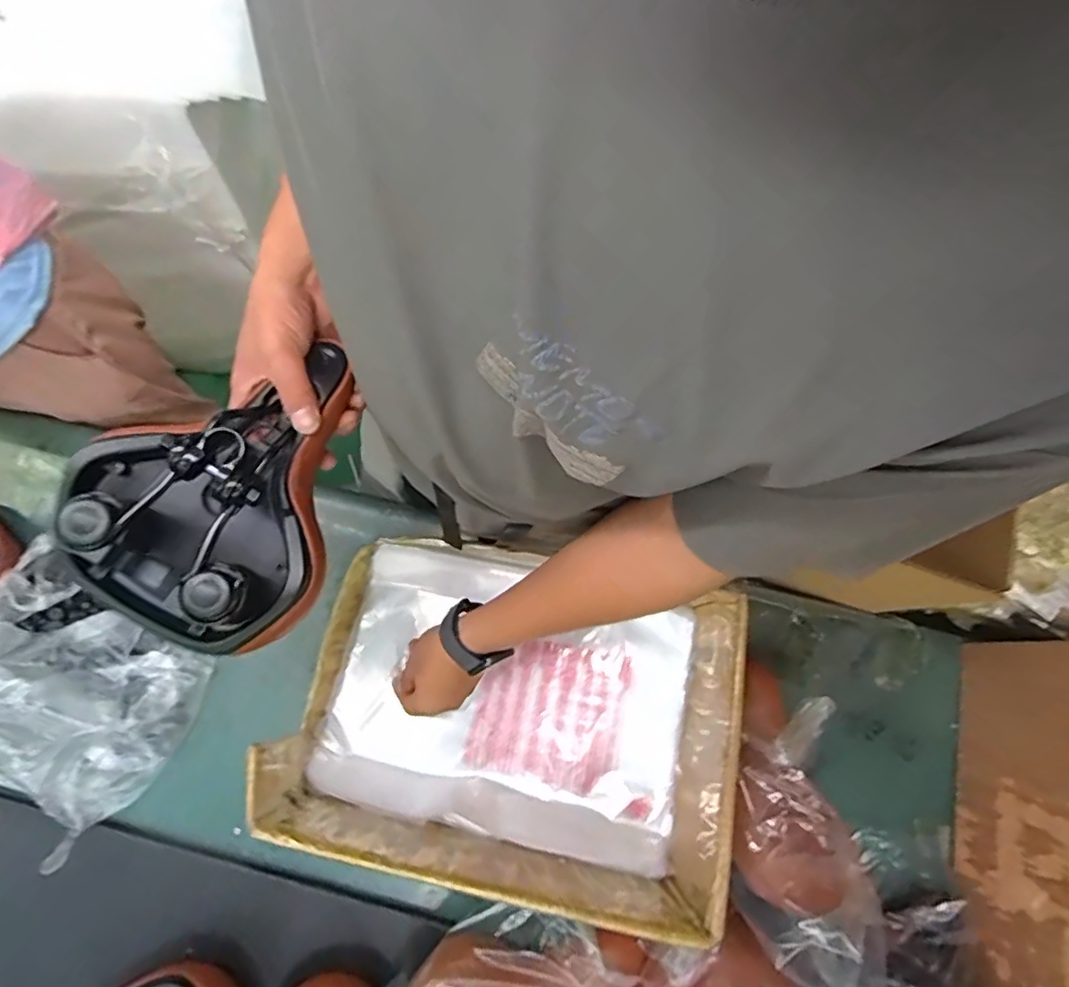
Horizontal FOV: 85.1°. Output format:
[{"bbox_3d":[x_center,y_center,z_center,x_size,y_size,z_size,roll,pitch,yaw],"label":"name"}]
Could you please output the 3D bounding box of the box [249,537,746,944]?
[{"bbox_3d":[-0.030,0.215,0.609,0.417,0.194,0.290,12,73,2],"label":"box"}]

